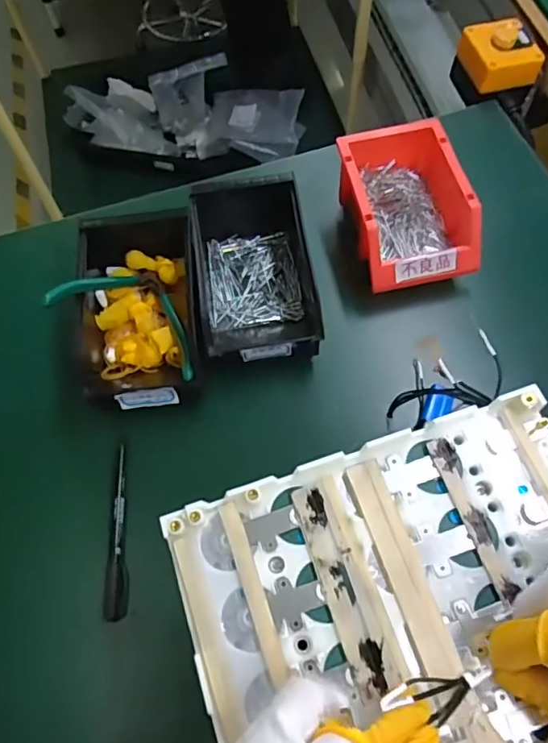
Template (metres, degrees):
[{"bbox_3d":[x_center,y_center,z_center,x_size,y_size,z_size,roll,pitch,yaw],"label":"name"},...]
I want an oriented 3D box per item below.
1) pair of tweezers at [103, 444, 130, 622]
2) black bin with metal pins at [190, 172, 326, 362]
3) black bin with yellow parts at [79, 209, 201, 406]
[{"bbox_3d":[-0.131,0.132,0.457,0.017,0.010,0.136,-8,65,-1],"label":"pair of tweezers"},{"bbox_3d":[-0.023,-0.102,0.533,0.105,0.081,0.203,-8,65,-1],"label":"black bin with metal pins"},{"bbox_3d":[-0.125,-0.063,0.507,0.114,0.065,0.192,-7,65,0],"label":"black bin with yellow parts"}]

